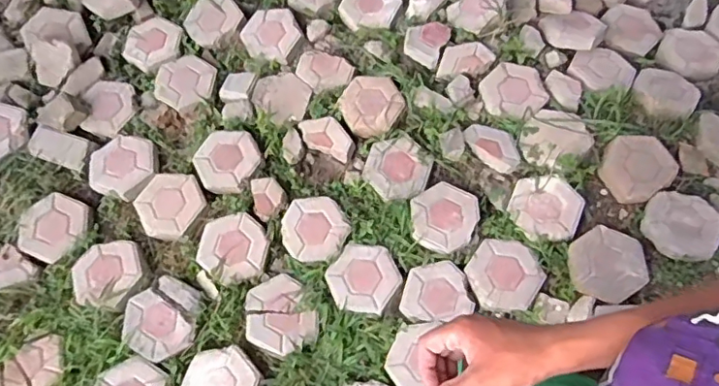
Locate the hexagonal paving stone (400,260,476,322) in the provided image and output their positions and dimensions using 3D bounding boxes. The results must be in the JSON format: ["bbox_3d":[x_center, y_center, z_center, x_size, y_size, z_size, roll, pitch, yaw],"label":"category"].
[{"bbox_3d":[0.212,0.279,1.542,0.191,0.033,0.156,-13,69,-4],"label":"hexagonal paving stone"}]

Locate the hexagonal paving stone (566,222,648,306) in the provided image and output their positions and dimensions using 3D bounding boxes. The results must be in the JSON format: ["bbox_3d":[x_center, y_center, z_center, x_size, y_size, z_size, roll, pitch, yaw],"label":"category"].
[{"bbox_3d":[0.703,0.202,1.533,0.214,0.065,0.205,24,71,10],"label":"hexagonal paving stone"}]

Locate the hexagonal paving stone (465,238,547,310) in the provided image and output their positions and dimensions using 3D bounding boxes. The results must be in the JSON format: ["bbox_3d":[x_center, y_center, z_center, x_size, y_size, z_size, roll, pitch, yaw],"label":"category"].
[{"bbox_3d":[0.414,0.234,1.552,0.204,0.037,0.209,37,73,14],"label":"hexagonal paving stone"}]

